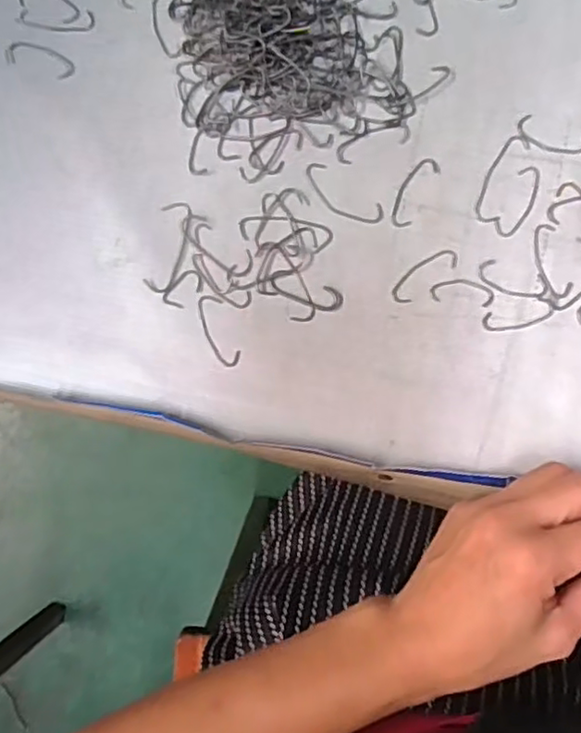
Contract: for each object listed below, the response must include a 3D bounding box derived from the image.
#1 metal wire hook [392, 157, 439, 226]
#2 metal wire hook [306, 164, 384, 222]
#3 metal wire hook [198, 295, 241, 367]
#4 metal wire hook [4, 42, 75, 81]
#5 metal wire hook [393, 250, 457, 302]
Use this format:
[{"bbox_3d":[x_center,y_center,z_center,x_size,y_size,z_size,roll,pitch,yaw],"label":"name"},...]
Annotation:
[{"bbox_3d":[0.066,-0.094,0.336,0.014,0.004,0.041,29,89,4],"label":"metal wire hook"},{"bbox_3d":[0.027,-0.091,0.337,0.048,0.004,0.017,37,90,4],"label":"metal wire hook"},{"bbox_3d":[-0.039,-0.019,0.336,0.014,0.004,0.041,-20,87,2],"label":"metal wire hook"},{"bbox_3d":[-0.141,-0.173,0.354,0.040,0.004,0.015,17,89,3],"label":"metal wire hook"},{"bbox_3d":[0.071,-0.049,0.334,0.040,0.004,0.014,-37,86,1],"label":"metal wire hook"}]

